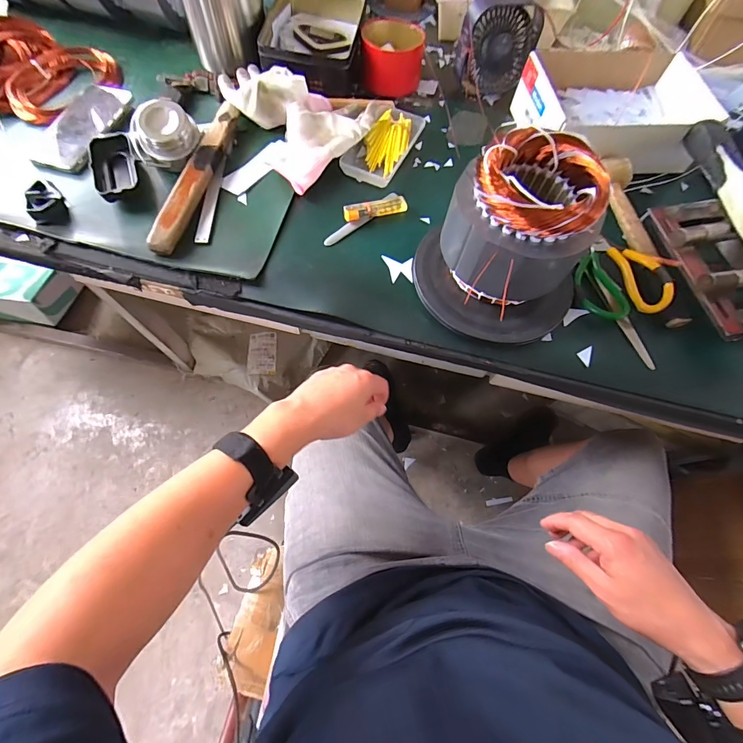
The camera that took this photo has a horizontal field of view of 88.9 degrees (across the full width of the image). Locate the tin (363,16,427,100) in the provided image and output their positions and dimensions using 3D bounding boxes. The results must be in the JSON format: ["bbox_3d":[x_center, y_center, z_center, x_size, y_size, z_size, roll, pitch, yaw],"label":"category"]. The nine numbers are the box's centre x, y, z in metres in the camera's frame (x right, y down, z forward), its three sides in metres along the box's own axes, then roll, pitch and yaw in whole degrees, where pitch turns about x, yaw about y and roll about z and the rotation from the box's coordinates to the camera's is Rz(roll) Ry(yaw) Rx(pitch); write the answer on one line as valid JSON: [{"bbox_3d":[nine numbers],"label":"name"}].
[{"bbox_3d":[0.032,-0.517,0.625,0.103,0.061,0.094,8,67,1],"label":"tin"}]

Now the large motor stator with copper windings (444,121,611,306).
[{"bbox_3d":[0.156,-0.155,0.415,0.137,0.146,0.130,-7,68,-6],"label":"large motor stator with copper windings"}]

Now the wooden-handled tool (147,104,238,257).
[{"bbox_3d":[-0.234,-0.267,0.509,0.033,0.023,0.262,11,67,2],"label":"wooden-handled tool"}]

